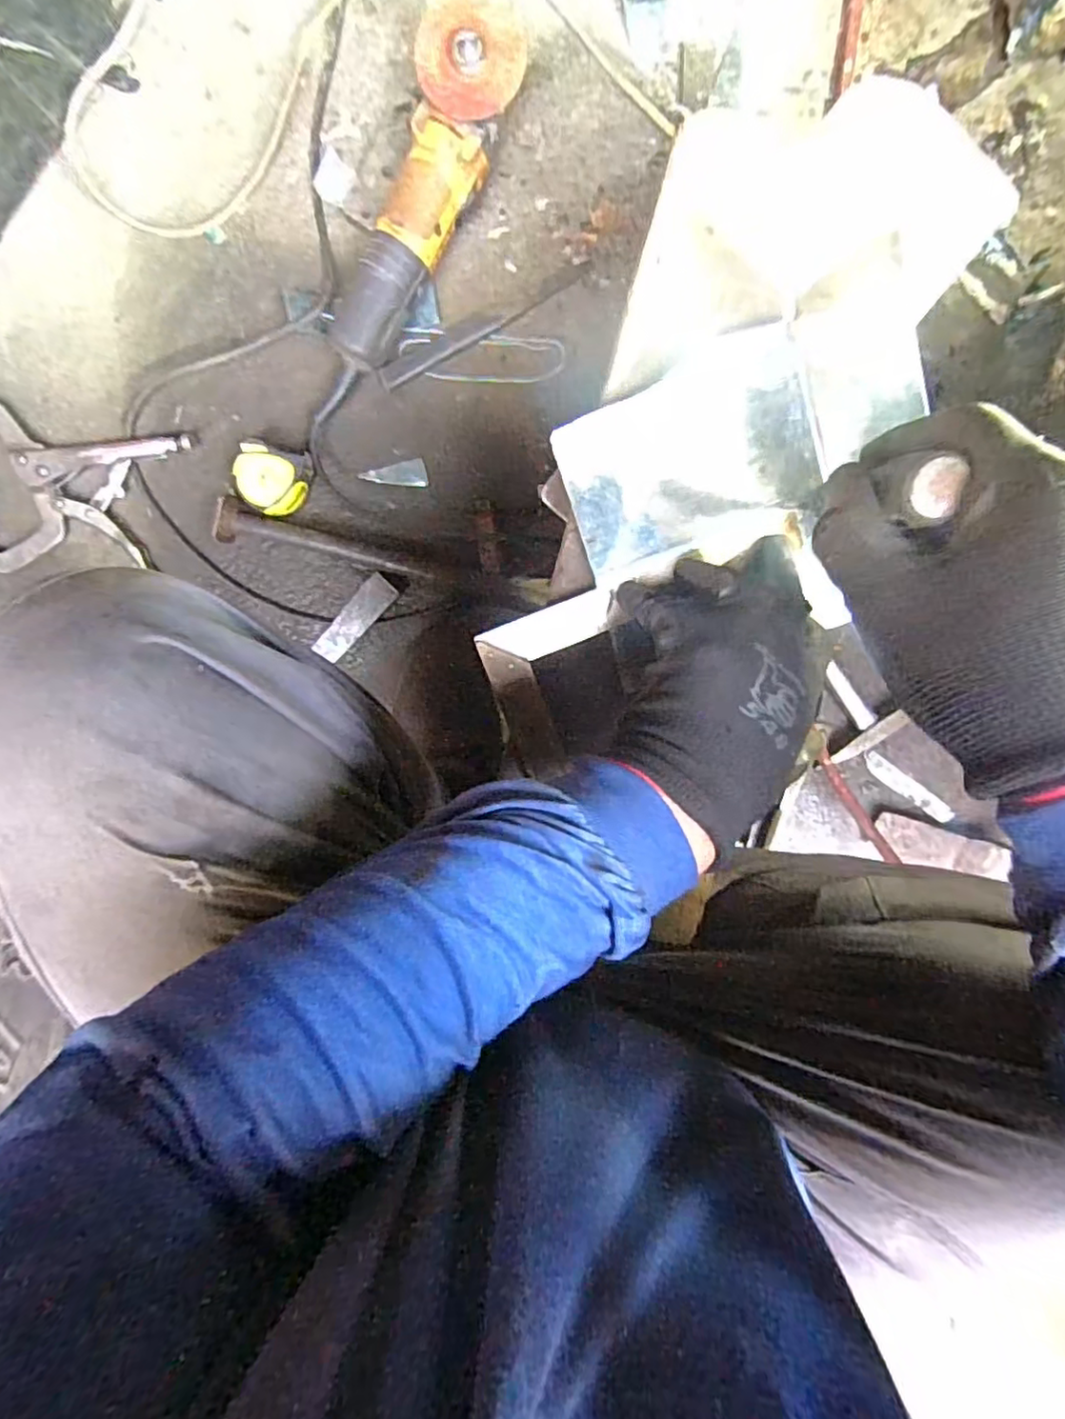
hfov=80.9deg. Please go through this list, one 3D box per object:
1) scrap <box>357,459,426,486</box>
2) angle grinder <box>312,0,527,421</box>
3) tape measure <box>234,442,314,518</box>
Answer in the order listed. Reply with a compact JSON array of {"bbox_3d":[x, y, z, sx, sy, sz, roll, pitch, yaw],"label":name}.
[{"bbox_3d":[-0.143,-0.244,0.645,0.067,0.005,0.027,0,99,0],"label":"scrap"},{"bbox_3d":[-0.117,-0.424,0.559,0.082,0.096,0.332,31,100,-5],"label":"angle grinder"},{"bbox_3d":[-0.260,-0.231,0.624,0.066,0.035,0.070,24,99,-4],"label":"tape measure"}]

